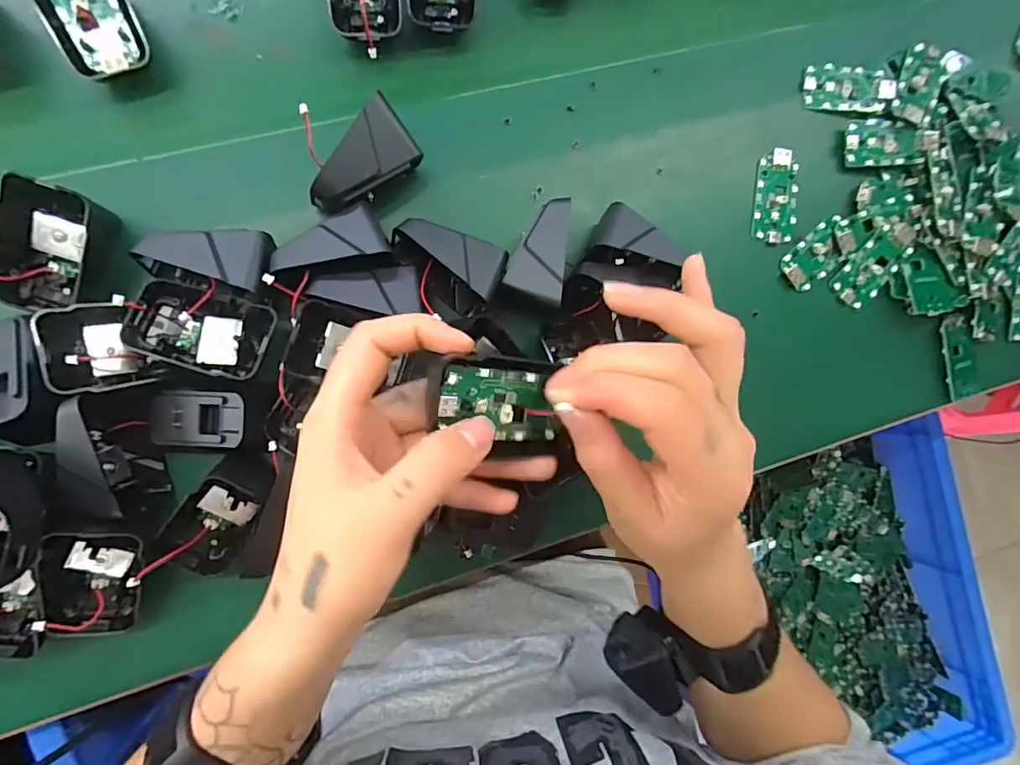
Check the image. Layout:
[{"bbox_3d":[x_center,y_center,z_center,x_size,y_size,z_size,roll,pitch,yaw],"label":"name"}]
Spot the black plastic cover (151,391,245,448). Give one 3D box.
[{"bbox_3d":[-0.170,0.020,0.288,0.055,0.013,0.030,1,91,9],"label":"black plastic cover"}]

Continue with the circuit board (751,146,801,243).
[{"bbox_3d":[0.188,-0.131,0.363,0.032,0.006,0.065,7,84,-8],"label":"circuit board"}]

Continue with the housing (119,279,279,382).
[{"bbox_3d":[-0.166,-0.029,0.280,0.069,0.022,0.042,16,83,-6],"label":"housing"}]

